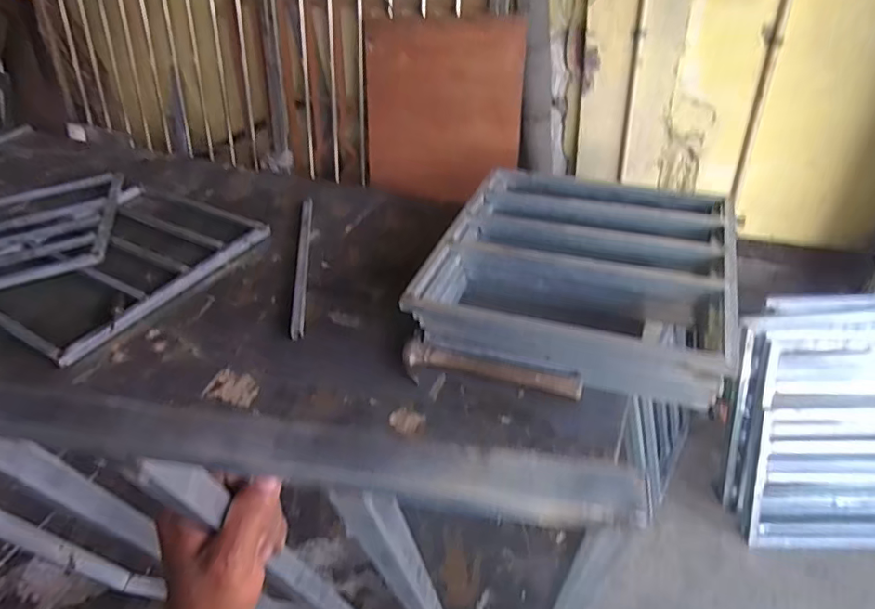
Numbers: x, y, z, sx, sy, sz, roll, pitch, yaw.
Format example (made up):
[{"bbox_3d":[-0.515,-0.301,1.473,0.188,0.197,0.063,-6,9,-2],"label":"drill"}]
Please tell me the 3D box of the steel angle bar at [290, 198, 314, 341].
[{"bbox_3d":[-0.320,-0.115,1.291,0.027,0.018,0.563,-6,39,-5],"label":"steel angle bar"}]

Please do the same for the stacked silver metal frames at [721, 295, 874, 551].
[{"bbox_3d":[1.158,0.313,1.446,0.707,0.677,0.220,0,17,5],"label":"stacked silver metal frames"}]

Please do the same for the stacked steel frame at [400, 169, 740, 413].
[{"bbox_3d":[0.293,-0.072,1.110,0.540,0.145,0.551,13,41,18],"label":"stacked steel frame"}]

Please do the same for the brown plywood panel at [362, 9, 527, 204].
[{"bbox_3d":[0.010,-0.587,1.657,0.492,0.522,0.021,12,27,18],"label":"brown plywood panel"}]

